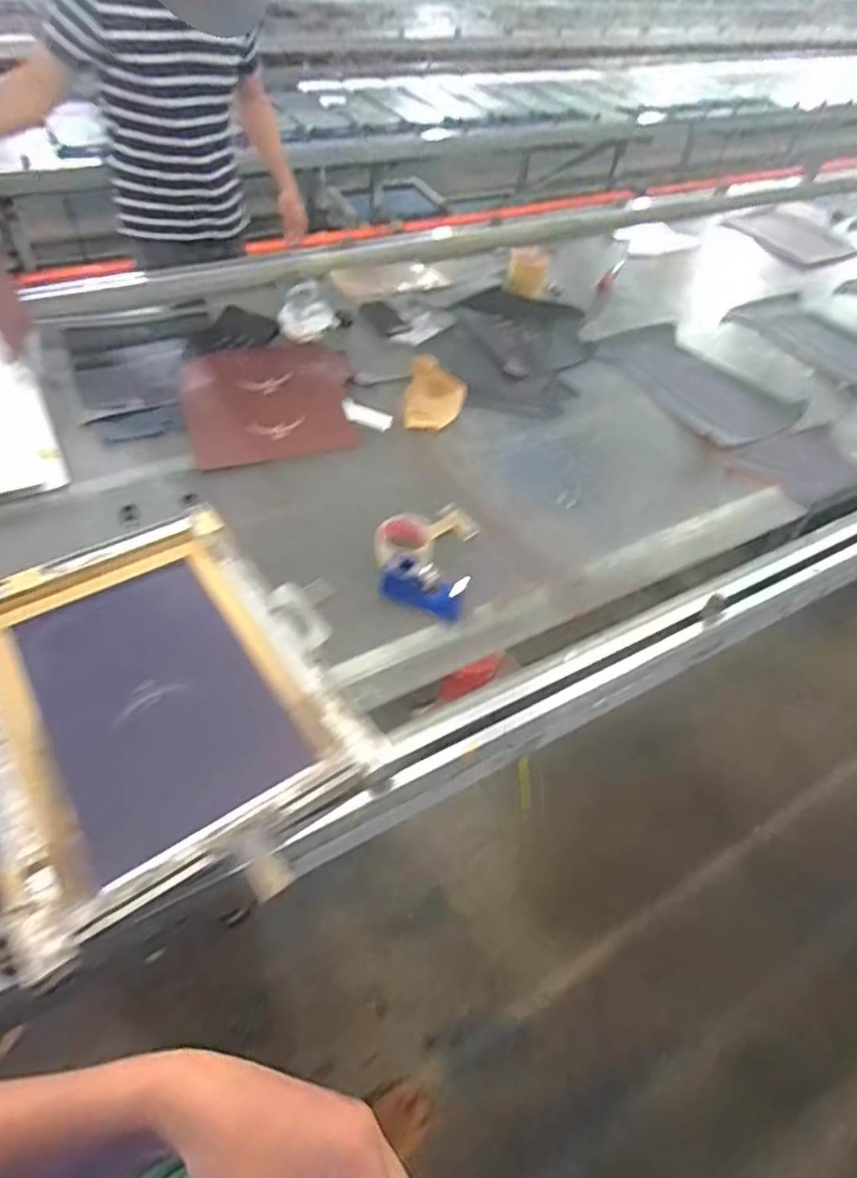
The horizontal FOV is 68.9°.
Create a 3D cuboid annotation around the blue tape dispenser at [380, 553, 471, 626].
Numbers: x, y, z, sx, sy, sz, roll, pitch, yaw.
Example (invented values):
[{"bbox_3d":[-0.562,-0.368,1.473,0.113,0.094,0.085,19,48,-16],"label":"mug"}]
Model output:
[{"bbox_3d":[-0.009,-0.002,0.954,0.127,0.057,0.065,15,52,8],"label":"blue tape dispenser"}]

